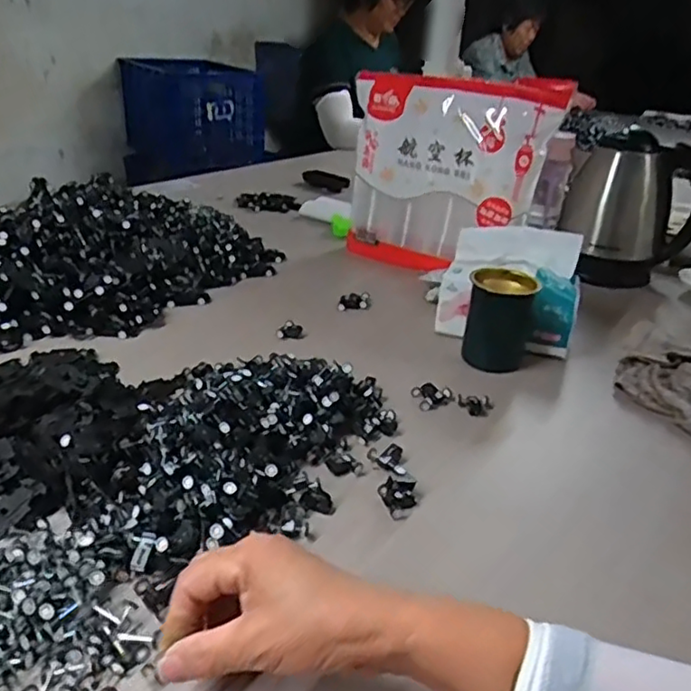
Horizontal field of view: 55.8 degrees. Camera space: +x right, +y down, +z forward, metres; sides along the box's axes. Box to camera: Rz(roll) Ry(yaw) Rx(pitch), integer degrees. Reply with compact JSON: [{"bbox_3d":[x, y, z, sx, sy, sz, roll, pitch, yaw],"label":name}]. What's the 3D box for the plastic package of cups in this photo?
[{"bbox_3d":[0.141,-0.252,0.978,0.296,0.282,0.108,27,35,35],"label":"plastic package of cups"}]

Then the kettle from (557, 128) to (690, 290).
[{"bbox_3d":[0.458,-0.217,1.030,0.210,0.223,0.185,14,29,16],"label":"kettle"}]

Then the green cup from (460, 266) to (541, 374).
[{"bbox_3d":[0.178,-0.033,0.752,0.068,0.095,0.067,4,28,-2],"label":"green cup"}]

